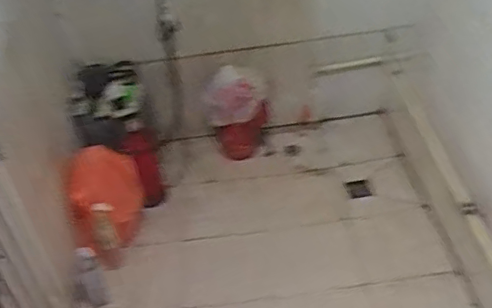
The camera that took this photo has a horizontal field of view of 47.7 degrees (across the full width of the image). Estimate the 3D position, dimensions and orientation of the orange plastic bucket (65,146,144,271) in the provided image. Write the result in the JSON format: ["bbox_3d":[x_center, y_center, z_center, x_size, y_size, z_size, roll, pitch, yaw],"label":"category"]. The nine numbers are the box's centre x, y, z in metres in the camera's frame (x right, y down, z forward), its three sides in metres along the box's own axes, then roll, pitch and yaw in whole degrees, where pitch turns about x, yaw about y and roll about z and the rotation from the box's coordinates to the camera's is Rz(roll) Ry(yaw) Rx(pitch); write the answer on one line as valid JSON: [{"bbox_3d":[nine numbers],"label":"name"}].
[{"bbox_3d":[-0.413,0.163,1.686,0.213,0.308,0.171,-17,41,-10],"label":"orange plastic bucket"}]

